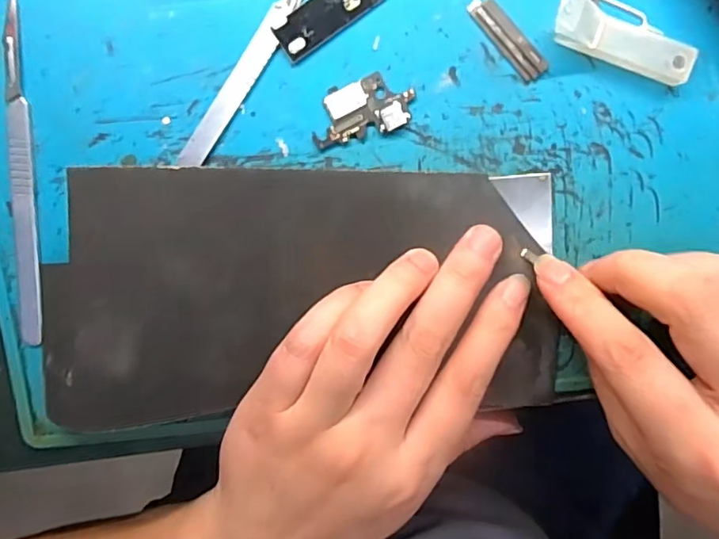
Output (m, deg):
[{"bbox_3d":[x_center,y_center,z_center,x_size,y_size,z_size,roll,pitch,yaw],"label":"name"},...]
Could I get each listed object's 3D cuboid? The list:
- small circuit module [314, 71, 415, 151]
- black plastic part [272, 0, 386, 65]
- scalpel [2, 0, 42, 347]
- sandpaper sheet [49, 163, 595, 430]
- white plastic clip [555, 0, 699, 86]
[{"bbox_3d":[0.000,-0.063,0.217,0.041,0.004,0.022,-17,98,3],"label":"small circuit module"},{"bbox_3d":[-0.011,-0.097,0.212,0.044,0.005,0.015,-33,97,5],"label":"black plastic part"},{"bbox_3d":[-0.134,-0.035,0.219,0.010,0.004,0.133,0,99,0],"label":"scalpel"},{"bbox_3d":[-0.015,0.010,0.218,0.201,0.021,0.098,-4,99,-11],"label":"sandpaper sheet"},{"bbox_3d":[0.100,-0.089,0.207,0.056,0.017,0.025,20,98,-3],"label":"white plastic clip"}]

